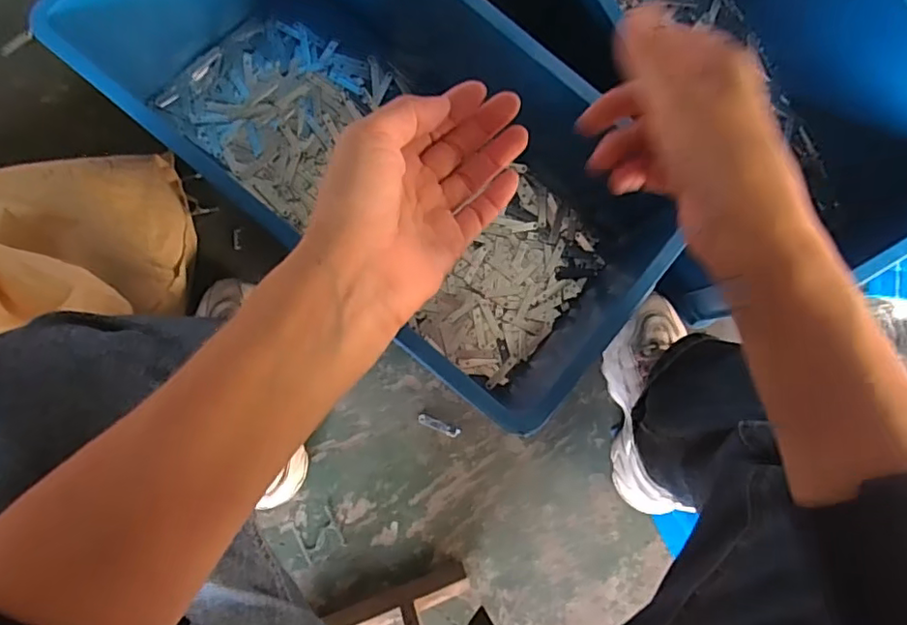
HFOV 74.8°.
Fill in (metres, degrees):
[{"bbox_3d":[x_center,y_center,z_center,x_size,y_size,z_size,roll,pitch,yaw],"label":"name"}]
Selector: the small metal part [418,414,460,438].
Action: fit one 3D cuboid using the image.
[{"bbox_3d":[-0.018,0.137,0.719,0.052,0.004,0.012,23,82,0],"label":"small metal part"}]

